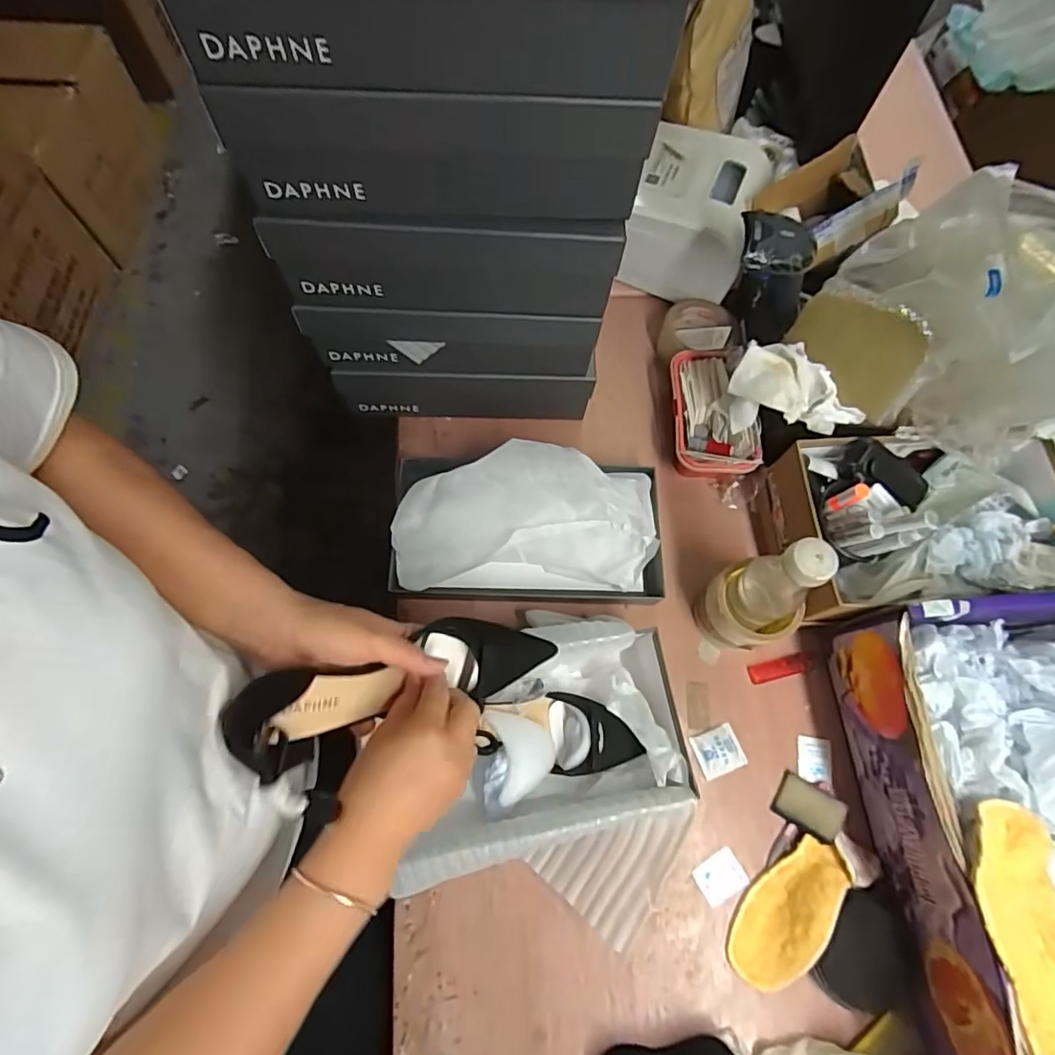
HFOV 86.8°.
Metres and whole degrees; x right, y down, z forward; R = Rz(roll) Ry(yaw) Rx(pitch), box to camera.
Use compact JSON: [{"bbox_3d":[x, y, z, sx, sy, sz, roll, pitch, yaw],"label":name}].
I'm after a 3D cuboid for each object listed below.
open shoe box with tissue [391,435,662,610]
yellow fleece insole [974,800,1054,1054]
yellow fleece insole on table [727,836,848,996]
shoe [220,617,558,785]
[{"bbox_3d":[0.002,-0.005,0.624,0.295,0.102,0.157,1,70,-1],"label":"open shoe box with tissue"},{"bbox_3d":[0.381,0.315,0.413,0.073,0.025,0.197,0,70,-2],"label":"yellow fleece insole"},{"bbox_3d":[0.251,0.369,0.534,0.143,0.018,0.067,-46,49,-11],"label":"yellow fleece insole on table"},{"bbox_3d":[-0.082,0.109,0.401,0.240,0.079,0.064,-8,68,-36],"label":"shoe"}]

